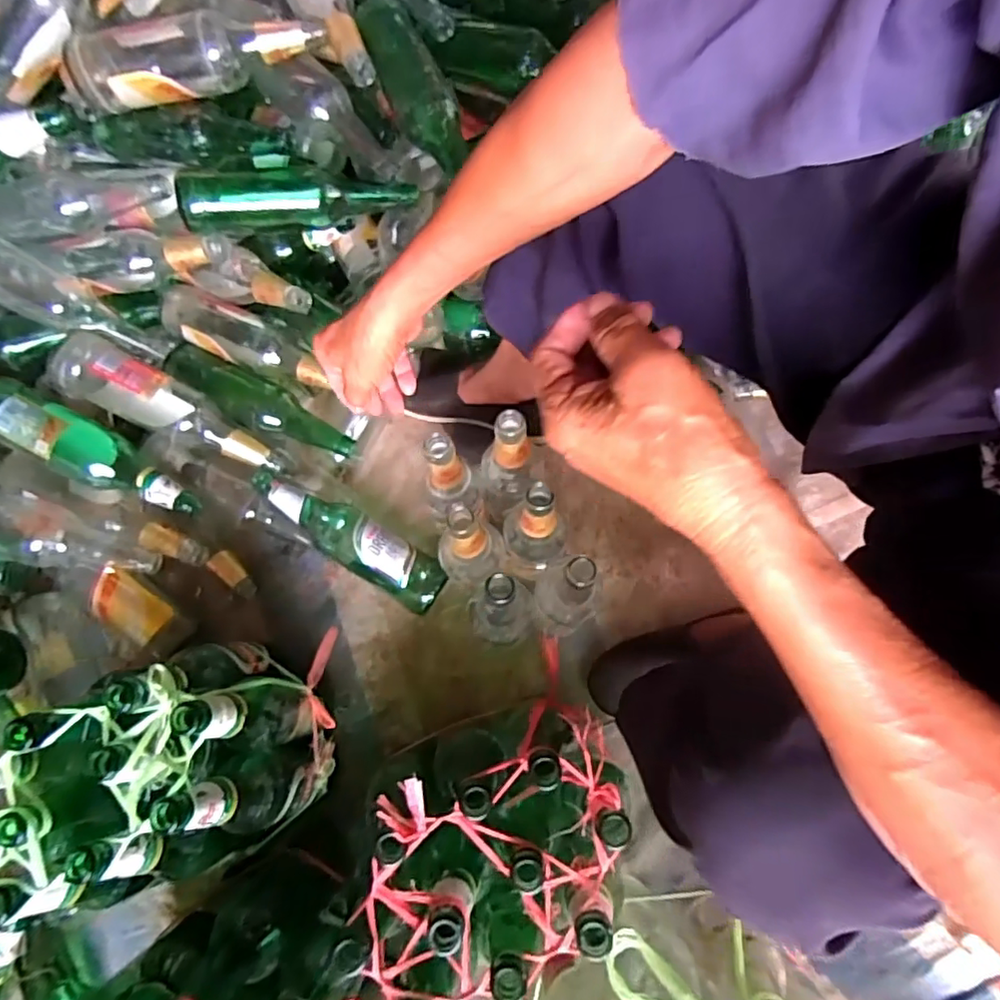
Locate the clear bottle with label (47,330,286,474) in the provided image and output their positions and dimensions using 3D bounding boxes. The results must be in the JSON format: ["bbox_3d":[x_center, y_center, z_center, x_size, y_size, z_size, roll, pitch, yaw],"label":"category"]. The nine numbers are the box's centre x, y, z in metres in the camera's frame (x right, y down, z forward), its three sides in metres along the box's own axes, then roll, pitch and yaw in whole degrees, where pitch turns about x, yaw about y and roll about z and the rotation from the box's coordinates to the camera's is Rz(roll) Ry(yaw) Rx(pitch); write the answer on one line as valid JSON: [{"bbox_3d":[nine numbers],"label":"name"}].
[{"bbox_3d":[-0.390,-0.107,0.697,0.273,0.071,0.077,30,76,-12],"label":"clear bottle with label"}]

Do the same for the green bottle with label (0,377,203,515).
[{"bbox_3d":[-0.469,-0.055,0.666,0.265,0.060,0.067,29,76,-7],"label":"green bottle with label"}]

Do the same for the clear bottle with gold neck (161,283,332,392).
[{"bbox_3d":[-0.317,-0.200,0.748,0.230,0.068,0.067,21,76,7],"label":"clear bottle with gold neck"}]

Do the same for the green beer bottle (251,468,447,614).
[{"bbox_3d":[-0.179,0.046,0.707,0.250,0.056,0.075,29,77,10],"label":"green beer bottle"}]

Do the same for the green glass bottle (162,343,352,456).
[{"bbox_3d":[-0.302,-0.122,0.722,0.255,0.055,0.064,30,77,10],"label":"green glass bottle"}]

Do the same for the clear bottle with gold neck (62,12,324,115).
[{"bbox_3d":[-0.327,-0.470,0.621,0.282,0.056,0.068,-9,74,-1],"label":"clear bottle with gold neck"}]

